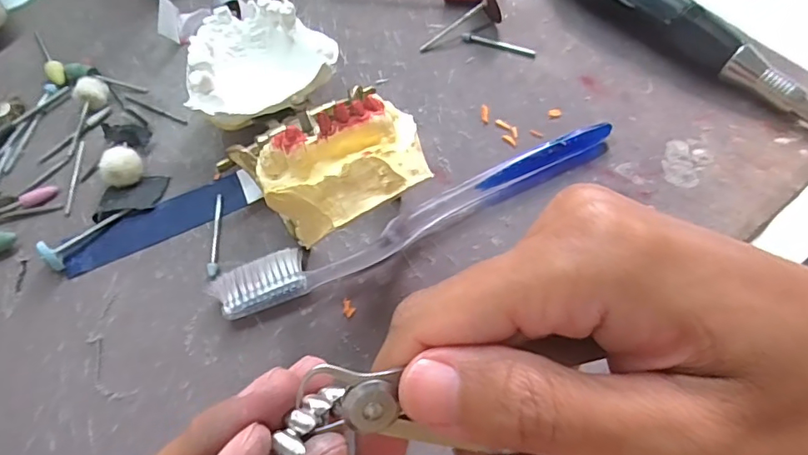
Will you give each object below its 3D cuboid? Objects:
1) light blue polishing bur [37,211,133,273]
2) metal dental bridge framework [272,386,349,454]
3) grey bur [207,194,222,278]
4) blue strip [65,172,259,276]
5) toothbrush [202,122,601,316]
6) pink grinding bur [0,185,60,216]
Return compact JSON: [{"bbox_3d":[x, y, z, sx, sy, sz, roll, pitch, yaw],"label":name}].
[{"bbox_3d":[-0.144,0.003,0.240,0.010,0.010,0.039,39,58,21],"label":"light blue polishing bur"},{"bbox_3d":[-0.023,0.047,0.116,0.008,0.005,0.030,27,52,16],"label":"metal dental bridge framework"},{"bbox_3d":[-0.086,0.003,0.238,0.005,0.004,0.044,-9,62,-1],"label":"grey bur"},{"bbox_3d":[-0.112,-0.004,0.244,0.090,0.004,0.021,-23,63,-9],"label":"blue strip"},{"bbox_3d":[0.011,-0.005,0.232,0.188,0.013,0.018,-22,63,-9],"label":"toothbrush"},{"bbox_3d":[-0.188,-0.010,0.252,0.044,0.005,0.007,-28,64,-11],"label":"pink grinding bur"}]

